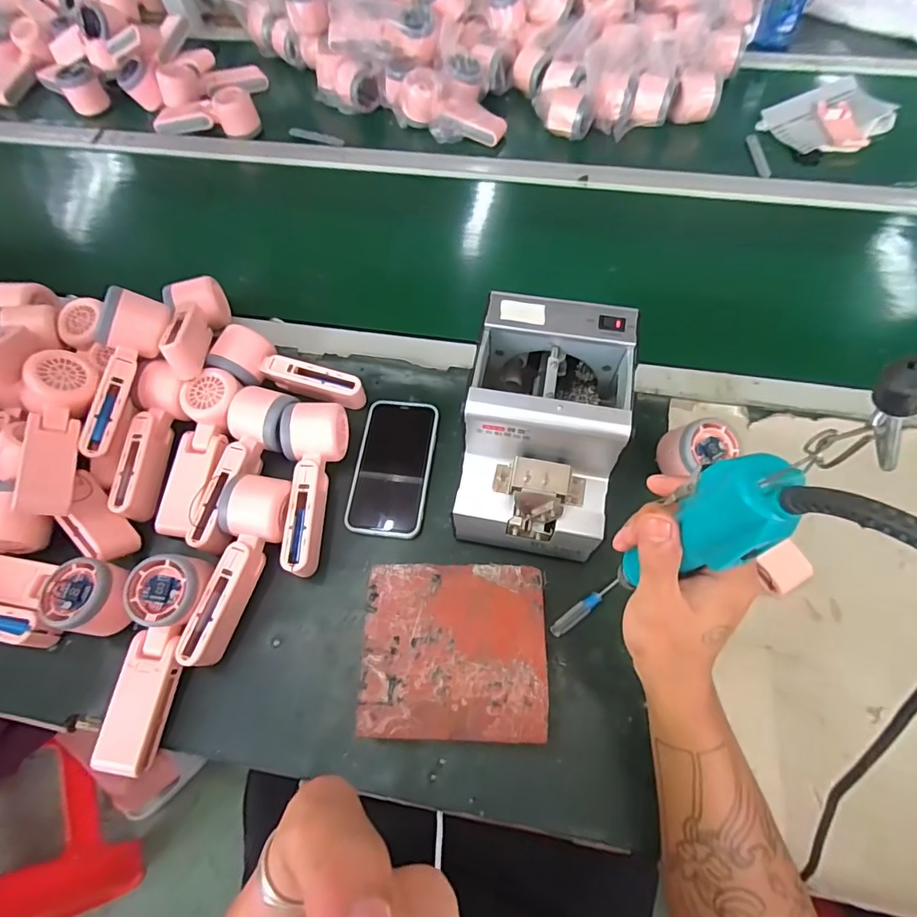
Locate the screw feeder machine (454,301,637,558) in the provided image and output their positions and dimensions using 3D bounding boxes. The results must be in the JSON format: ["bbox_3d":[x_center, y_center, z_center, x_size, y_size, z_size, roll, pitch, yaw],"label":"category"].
[{"bbox_3d":[0.071,-0.021,0.435,0.125,0.143,0.178,10,65,7],"label":"screw feeder machine"}]

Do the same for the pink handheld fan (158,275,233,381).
[{"bbox_3d":[-0.289,-0.140,0.530,0.054,0.050,0.152,-11,47,-3],"label":"pink handheld fan"}]

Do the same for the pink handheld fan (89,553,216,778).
[{"bbox_3d":[-0.253,0.165,0.408,0.053,0.037,0.167,9,81,7],"label":"pink handheld fan"}]

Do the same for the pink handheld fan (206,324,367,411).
[{"bbox_3d":[-0.181,-0.089,0.527,0.157,0.052,0.057,18,67,11],"label":"pink handheld fan"}]

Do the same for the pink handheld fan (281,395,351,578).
[{"bbox_3d":[-0.149,0.026,0.472,0.053,0.054,0.163,6,65,5],"label":"pink handheld fan"}]

